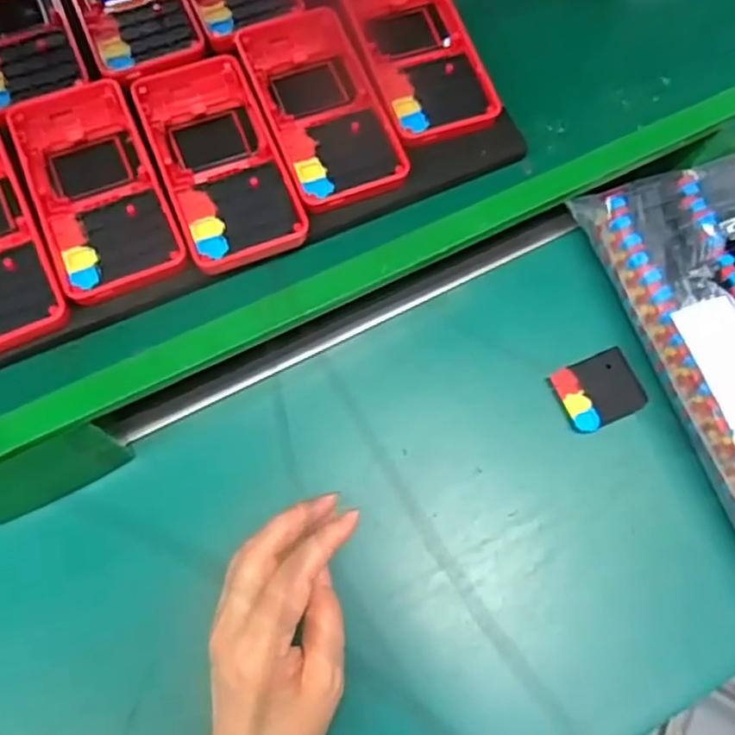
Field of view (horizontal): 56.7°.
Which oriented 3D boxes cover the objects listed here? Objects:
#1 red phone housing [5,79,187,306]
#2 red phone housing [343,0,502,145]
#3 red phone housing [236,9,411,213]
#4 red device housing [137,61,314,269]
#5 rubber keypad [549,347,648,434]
[{"bbox_3d":[-0.143,-0.095,0.359,0.061,0.013,0.126,-22,70,-11],"label":"red phone housing"},{"bbox_3d":[0.028,-0.190,0.399,0.062,0.011,0.128,-17,69,-9],"label":"red phone housing"},{"bbox_3d":[-0.027,-0.148,0.382,0.062,0.007,0.126,-19,70,-10],"label":"red phone housing"},{"bbox_3d":[-0.082,-0.115,0.371,0.061,0.015,0.129,-20,70,-11],"label":"red device housing"},{"bbox_3d":[0.155,0.016,0.455,0.055,0.009,0.044,-21,72,-8],"label":"rubber keypad"}]

